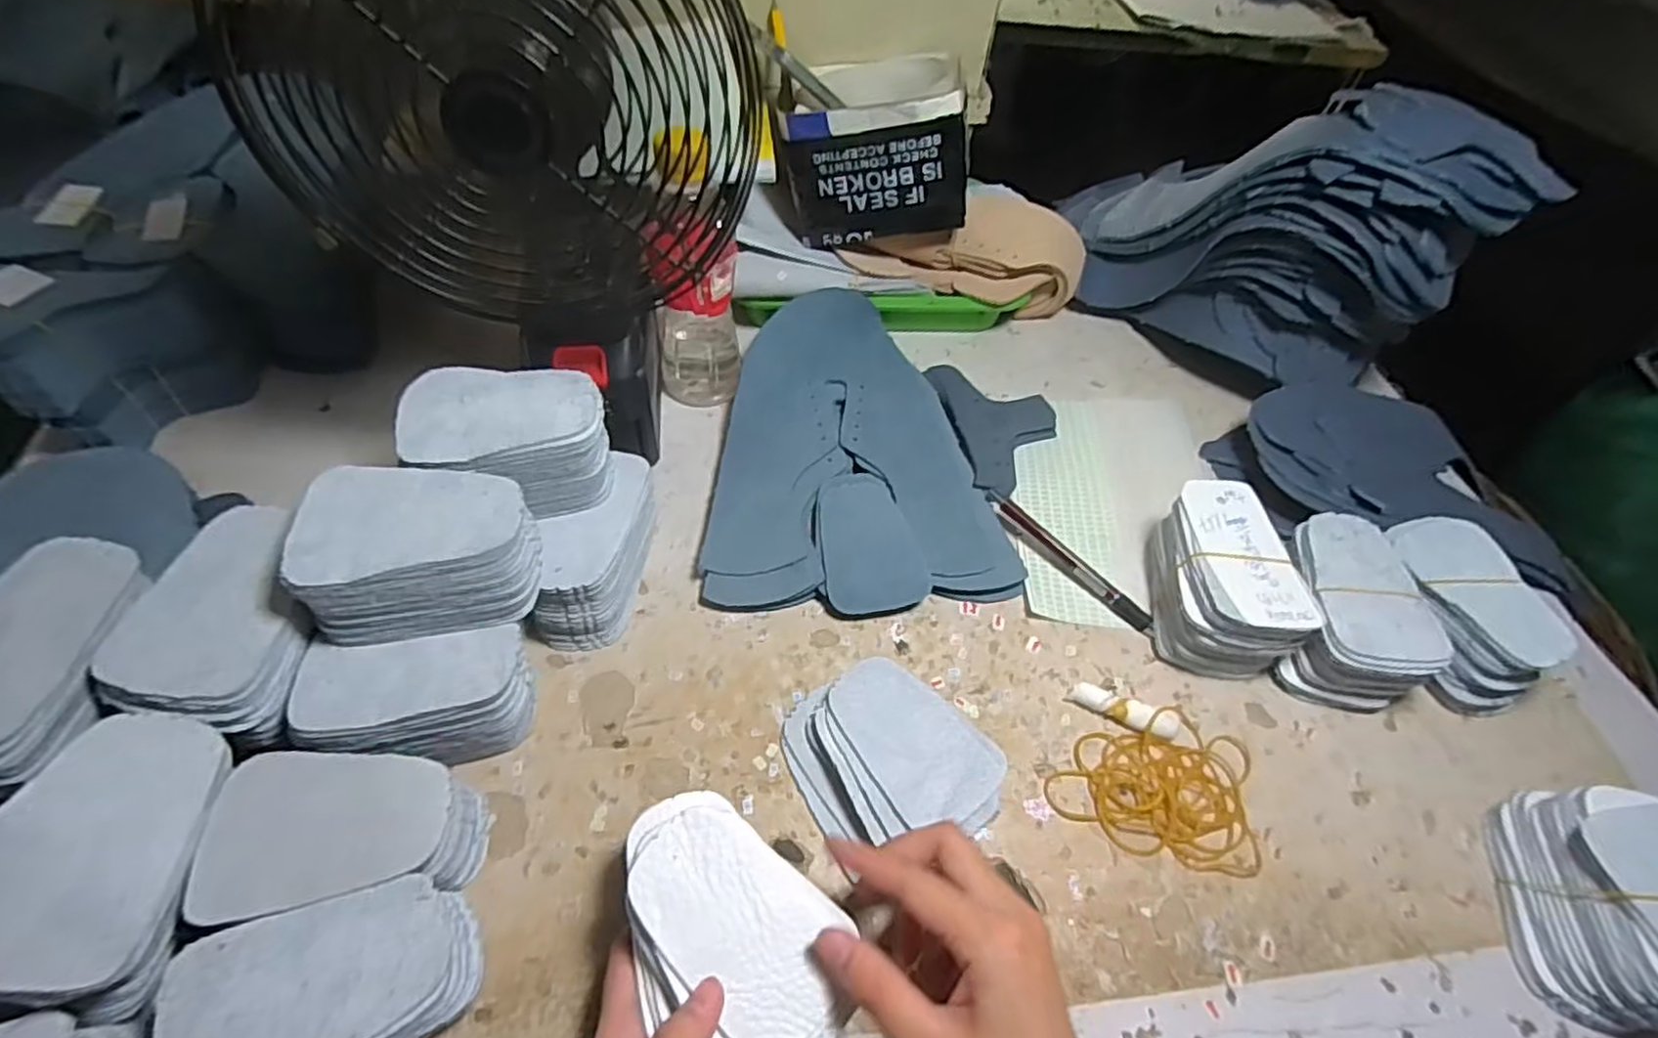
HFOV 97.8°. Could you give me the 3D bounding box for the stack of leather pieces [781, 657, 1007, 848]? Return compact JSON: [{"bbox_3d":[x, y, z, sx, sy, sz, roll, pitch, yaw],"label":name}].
[{"bbox_3d":[0.032,0.128,0.386,0.110,0.026,0.085,33,58,17],"label":"stack of leather pieces"}]

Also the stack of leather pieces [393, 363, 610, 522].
[{"bbox_3d":[-0.171,-0.038,0.394,0.099,0.059,0.065,0,54,-6],"label":"stack of leather pieces"}]

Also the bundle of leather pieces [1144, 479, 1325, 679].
[{"bbox_3d":[0.239,0.036,0.445,0.070,0.063,0.103,3,54,-4],"label":"bundle of leather pieces"}]

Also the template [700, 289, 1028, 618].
[{"bbox_3d":[0.005,-0.051,0.508,0.197,0.038,0.254,-6,55,-10],"label":"template"}]

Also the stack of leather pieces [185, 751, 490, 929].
[{"bbox_3d":[-0.214,0.143,0.327,0.095,0.054,0.063,-6,55,-9],"label":"stack of leather pieces"}]

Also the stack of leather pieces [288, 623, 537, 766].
[{"bbox_3d":[-0.200,0.093,0.362,0.096,0.063,0.050,-6,55,-10],"label":"stack of leather pieces"}]

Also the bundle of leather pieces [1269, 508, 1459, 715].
[{"bbox_3d":[0.314,0.057,0.439,0.072,0.063,0.106,11,54,2],"label":"bundle of leather pieces"}]

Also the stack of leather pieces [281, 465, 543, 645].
[{"bbox_3d":[-0.194,0.013,0.353,0.098,0.055,0.066,-11,56,-13],"label":"stack of leather pieces"}]

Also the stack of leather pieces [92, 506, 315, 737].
[{"bbox_3d":[-0.279,0.047,0.342,0.067,0.042,0.100,6,54,-1],"label":"stack of leather pieces"}]

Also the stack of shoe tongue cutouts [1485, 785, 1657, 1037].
[{"bbox_3d":[0.389,0.192,0.346,0.085,0.063,0.103,19,55,8],"label":"stack of shoe tongue cutouts"}]

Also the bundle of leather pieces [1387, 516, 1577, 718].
[{"bbox_3d":[0.383,0.056,0.444,0.071,0.057,0.110,-7,55,-10],"label":"bundle of leather pieces"}]

